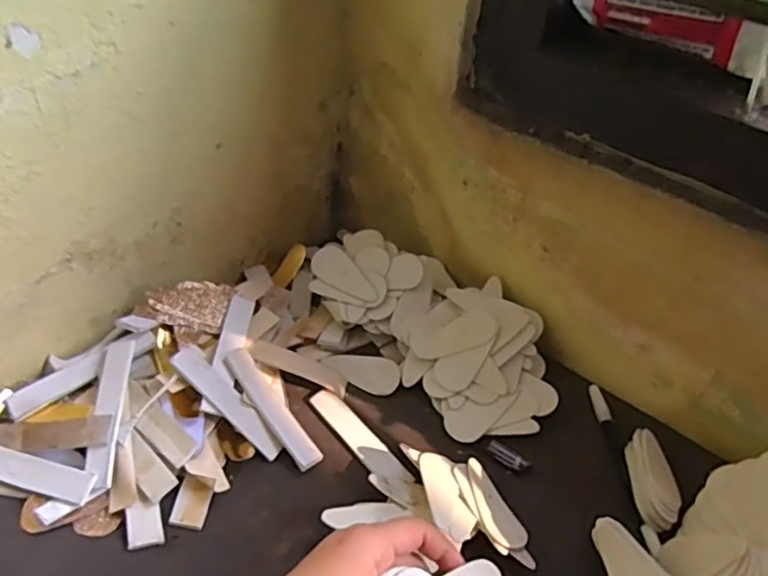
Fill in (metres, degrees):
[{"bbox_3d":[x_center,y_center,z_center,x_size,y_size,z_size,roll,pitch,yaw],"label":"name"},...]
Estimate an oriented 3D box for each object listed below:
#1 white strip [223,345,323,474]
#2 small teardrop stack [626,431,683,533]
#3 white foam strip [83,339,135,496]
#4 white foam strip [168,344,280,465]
[{"bbox_3d":[-0.086,0.092,0.453,0.022,0.007,0.108,-30,71,-33],"label":"white strip"},{"bbox_3d":[0.197,0.137,0.432,0.032,0.028,0.073,12,43,6],"label":"small teardrop stack"},{"bbox_3d":[-0.194,0.089,0.416,0.021,0.008,0.107,0,61,-7],"label":"white foam strip"},{"bbox_3d":[-0.117,0.086,0.444,0.105,0.006,0.022,44,50,5],"label":"white foam strip"}]

